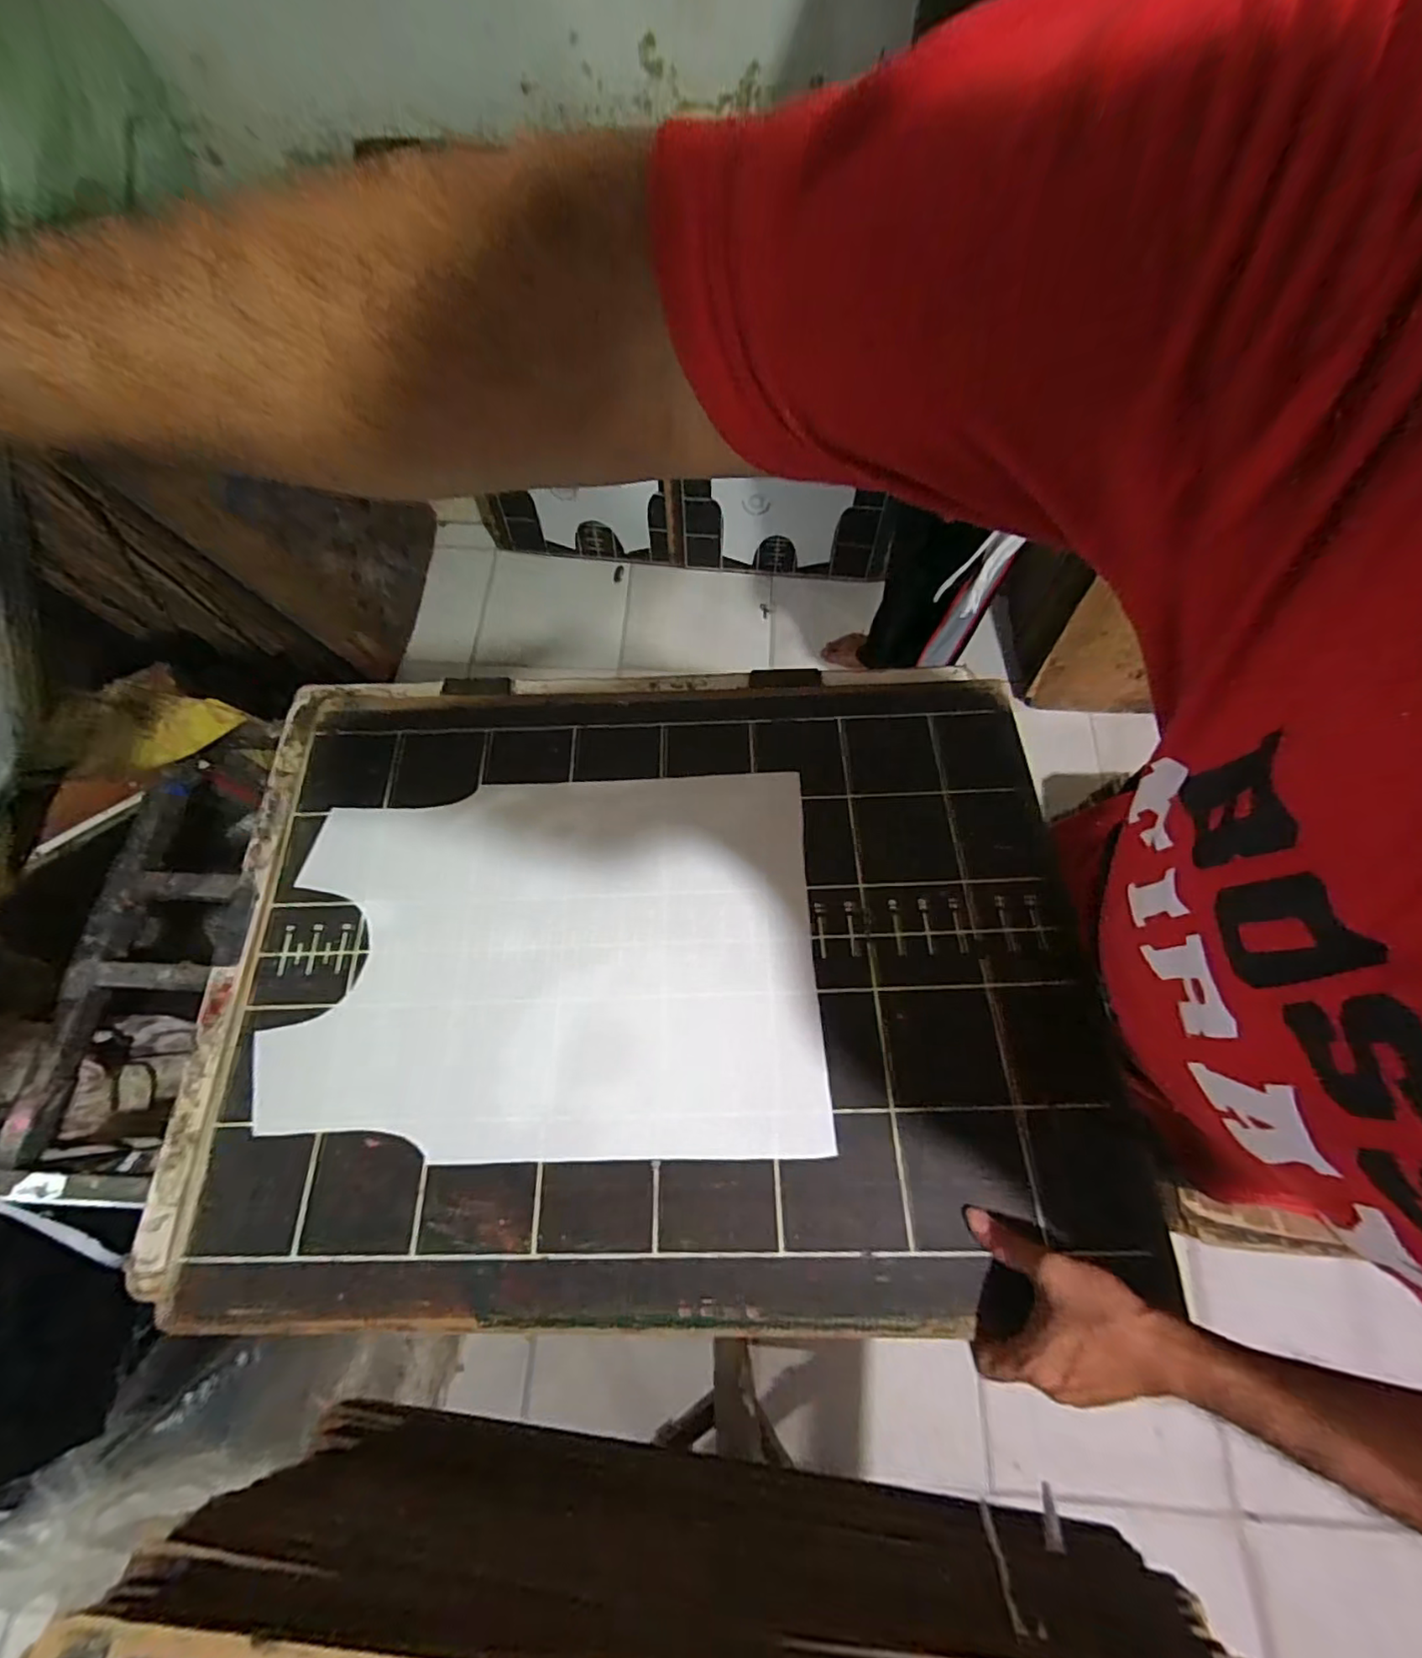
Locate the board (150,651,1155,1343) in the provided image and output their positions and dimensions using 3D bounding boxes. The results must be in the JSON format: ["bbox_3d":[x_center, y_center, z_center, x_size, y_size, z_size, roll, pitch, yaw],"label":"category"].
[{"bbox_3d":[-0.071,0.106,0.582,0.817,0.035,0.596,-2,64,2],"label":"board"}]

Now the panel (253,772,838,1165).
[{"bbox_3d":[-0.153,0.117,0.580,0.497,0.013,0.355,-2,68,2],"label":"panel"}]

